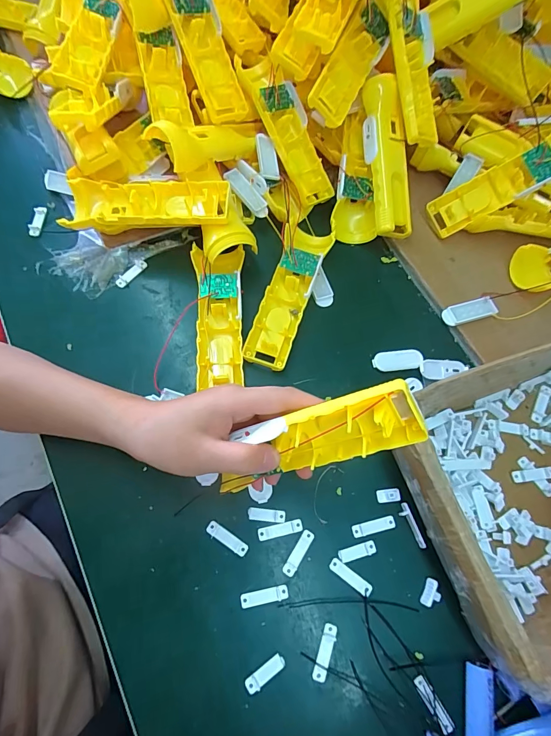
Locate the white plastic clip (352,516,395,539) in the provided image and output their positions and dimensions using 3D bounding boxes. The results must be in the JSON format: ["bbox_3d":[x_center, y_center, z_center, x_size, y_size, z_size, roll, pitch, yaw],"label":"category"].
[{"bbox_3d":[0.083,0.134,0.318,0.037,0.004,0.011,-13,72,-4],"label":"white plastic clip"}]

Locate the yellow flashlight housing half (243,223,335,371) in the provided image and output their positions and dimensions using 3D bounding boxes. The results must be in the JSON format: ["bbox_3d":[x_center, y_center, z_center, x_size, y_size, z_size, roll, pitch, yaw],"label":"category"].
[{"bbox_3d":[0.013,-0.075,0.376,0.043,0.022,0.158,18,72,6],"label":"yellow flashlight housing half"}]

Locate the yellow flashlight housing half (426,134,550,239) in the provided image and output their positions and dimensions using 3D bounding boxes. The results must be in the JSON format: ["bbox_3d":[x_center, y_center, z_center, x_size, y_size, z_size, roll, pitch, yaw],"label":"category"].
[{"bbox_3d":[0.244,-0.195,0.401,0.154,0.022,0.045,-25,71,20],"label":"yellow flashlight housing half"}]

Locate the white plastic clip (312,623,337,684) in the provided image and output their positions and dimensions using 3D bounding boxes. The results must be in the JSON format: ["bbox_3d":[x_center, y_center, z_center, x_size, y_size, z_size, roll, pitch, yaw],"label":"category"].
[{"bbox_3d":[0.037,0.214,0.284,0.010,0.004,0.038,19,72,6],"label":"white plastic clip"}]

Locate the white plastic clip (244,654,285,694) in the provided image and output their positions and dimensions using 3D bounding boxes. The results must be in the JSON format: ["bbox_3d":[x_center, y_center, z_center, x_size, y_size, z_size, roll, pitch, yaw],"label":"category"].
[{"bbox_3d":[-0.008,0.224,0.276,0.032,0.004,0.011,-34,75,-11],"label":"white plastic clip"}]

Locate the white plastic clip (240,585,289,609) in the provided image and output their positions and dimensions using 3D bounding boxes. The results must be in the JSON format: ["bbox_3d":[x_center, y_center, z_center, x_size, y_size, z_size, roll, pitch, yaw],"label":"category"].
[{"bbox_3d":[-0.009,0.178,0.294,0.037,0.004,0.010,-10,72,-3],"label":"white plastic clip"}]

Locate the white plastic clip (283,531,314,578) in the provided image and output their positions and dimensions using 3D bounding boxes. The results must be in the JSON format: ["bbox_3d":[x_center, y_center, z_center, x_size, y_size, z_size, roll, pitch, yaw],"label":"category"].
[{"bbox_3d":[0.019,0.151,0.308,0.010,0.004,0.038,33,75,10],"label":"white plastic clip"}]

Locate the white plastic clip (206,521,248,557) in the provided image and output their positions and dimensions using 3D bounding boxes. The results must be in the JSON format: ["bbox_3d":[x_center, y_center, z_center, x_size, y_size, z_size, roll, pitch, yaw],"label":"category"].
[{"bbox_3d":[-0.040,0.140,0.308,0.038,0.004,0.011,33,75,10],"label":"white plastic clip"}]

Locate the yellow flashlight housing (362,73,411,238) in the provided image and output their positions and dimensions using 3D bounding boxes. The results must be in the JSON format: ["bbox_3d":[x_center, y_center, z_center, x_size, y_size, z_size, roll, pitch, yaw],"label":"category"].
[{"bbox_3d":[0.119,-0.221,0.396,0.040,0.022,0.160,-5,90,-2],"label":"yellow flashlight housing"}]

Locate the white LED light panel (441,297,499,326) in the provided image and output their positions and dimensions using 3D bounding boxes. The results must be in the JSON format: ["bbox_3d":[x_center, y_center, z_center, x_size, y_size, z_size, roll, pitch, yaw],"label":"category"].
[{"bbox_3d":[0.200,-0.058,0.389,0.058,0.006,0.021,-16,72,-5],"label":"white LED light panel"}]

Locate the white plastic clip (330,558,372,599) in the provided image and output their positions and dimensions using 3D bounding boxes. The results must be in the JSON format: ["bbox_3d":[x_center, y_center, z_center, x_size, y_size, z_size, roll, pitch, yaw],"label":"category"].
[{"bbox_3d":[0.061,0.168,0.303,0.037,0.004,0.011,37,75,11],"label":"white plastic clip"}]

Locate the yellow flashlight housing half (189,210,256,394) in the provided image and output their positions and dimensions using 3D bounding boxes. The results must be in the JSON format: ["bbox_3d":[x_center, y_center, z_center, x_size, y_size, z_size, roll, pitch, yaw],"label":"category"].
[{"bbox_3d":[-0.052,-0.063,0.367,0.061,0.048,0.158,1,84,0],"label":"yellow flashlight housing half"}]

